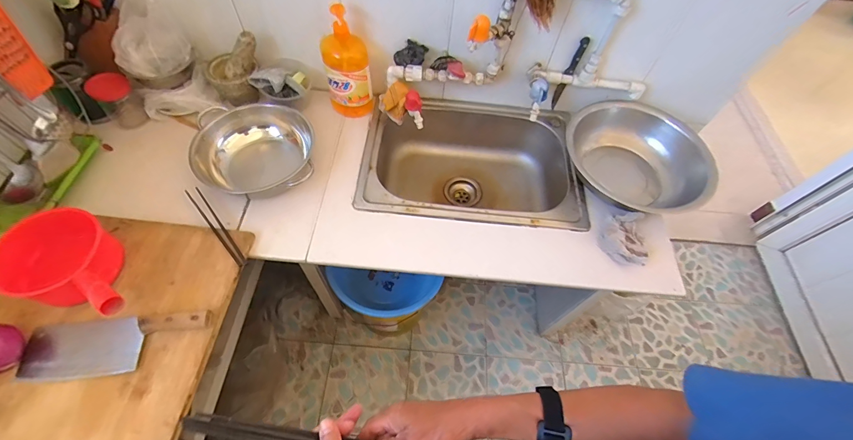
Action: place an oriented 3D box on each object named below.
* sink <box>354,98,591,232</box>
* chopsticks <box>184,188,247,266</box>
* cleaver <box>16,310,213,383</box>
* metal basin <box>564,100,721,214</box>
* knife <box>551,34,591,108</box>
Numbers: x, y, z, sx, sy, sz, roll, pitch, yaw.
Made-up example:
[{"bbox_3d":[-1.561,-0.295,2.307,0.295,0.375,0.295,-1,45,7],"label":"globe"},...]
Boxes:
[{"bbox_3d":[0.116,-0.129,1.010,0.553,0.192,0.409,5,60,1],"label":"sink"},{"bbox_3d":[-0.441,0.012,0.762,0.024,0.016,0.229,-37,68,-20],"label":"chopsticks"},{"bbox_3d":[-0.532,0.214,0.619,0.292,0.018,0.095,-5,61,-5],"label":"cleaver"},{"bbox_3d":[0.506,-0.152,0.890,0.321,0.094,0.298,1,60,-1],"label":"metal basin"},{"bbox_3d":[0.364,-0.374,0.941,0.026,0.219,0.022,-6,61,-5],"label":"knife"}]

